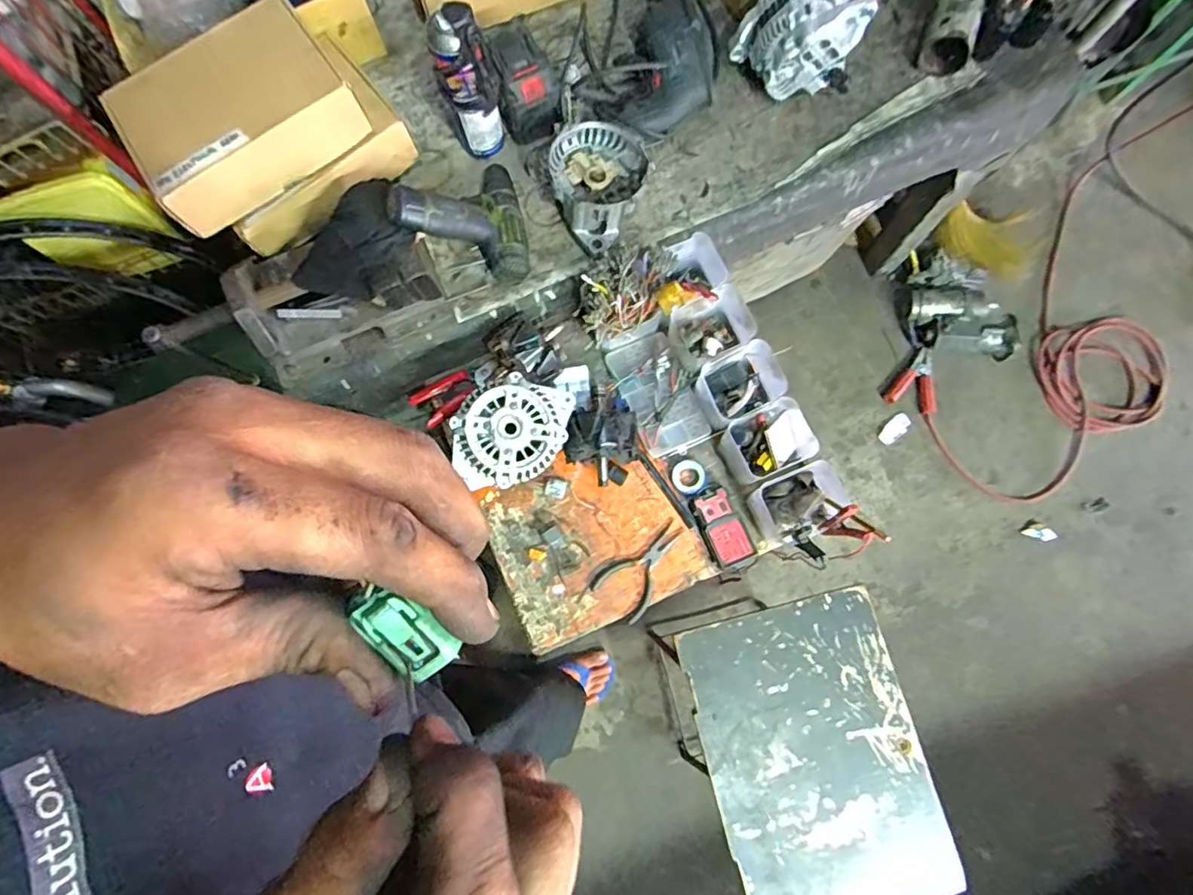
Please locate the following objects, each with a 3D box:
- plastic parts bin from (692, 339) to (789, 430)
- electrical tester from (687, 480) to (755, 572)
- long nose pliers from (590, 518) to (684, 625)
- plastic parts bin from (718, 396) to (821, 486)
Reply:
[{"bbox_3d":[0.200,-0.085,0.816,0.112,0.075,0.088,-24,81,-5],"label":"plastic parts bin"},{"bbox_3d":[0.177,0.114,0.818,0.059,0.028,0.114,-25,81,-5],"label":"electrical tester"},{"bbox_3d":[0.064,0.164,0.813,0.078,0.012,0.146,37,82,7],"label":"long nose pliers"},{"bbox_3d":[0.236,-0.005,0.804,0.102,0.081,0.090,-25,81,-5],"label":"plastic parts bin"}]

